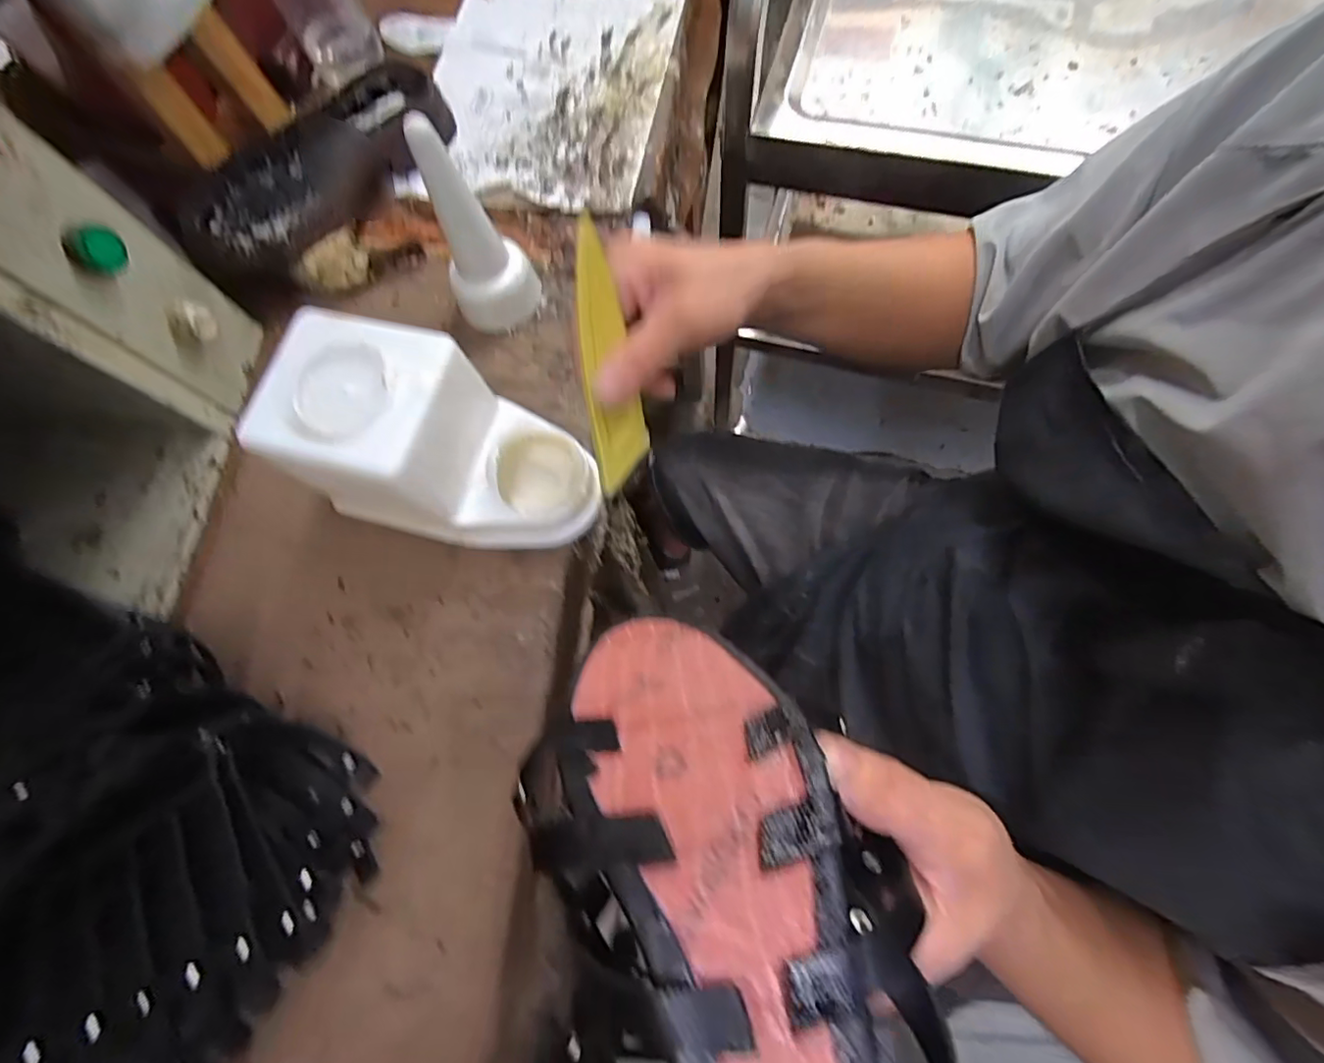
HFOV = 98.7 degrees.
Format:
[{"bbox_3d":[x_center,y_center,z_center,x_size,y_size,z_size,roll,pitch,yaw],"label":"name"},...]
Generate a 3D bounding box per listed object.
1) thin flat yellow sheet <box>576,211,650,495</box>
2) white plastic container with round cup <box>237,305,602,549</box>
[{"bbox_3d":[-0.026,-0.084,0.285,0.028,0.009,0.126,-8,117,-3],"label":"thin flat yellow sheet"},{"bbox_3d":[-0.146,-0.056,0.389,0.198,0.117,0.108,13,74,8],"label":"white plastic container with round cup"}]

